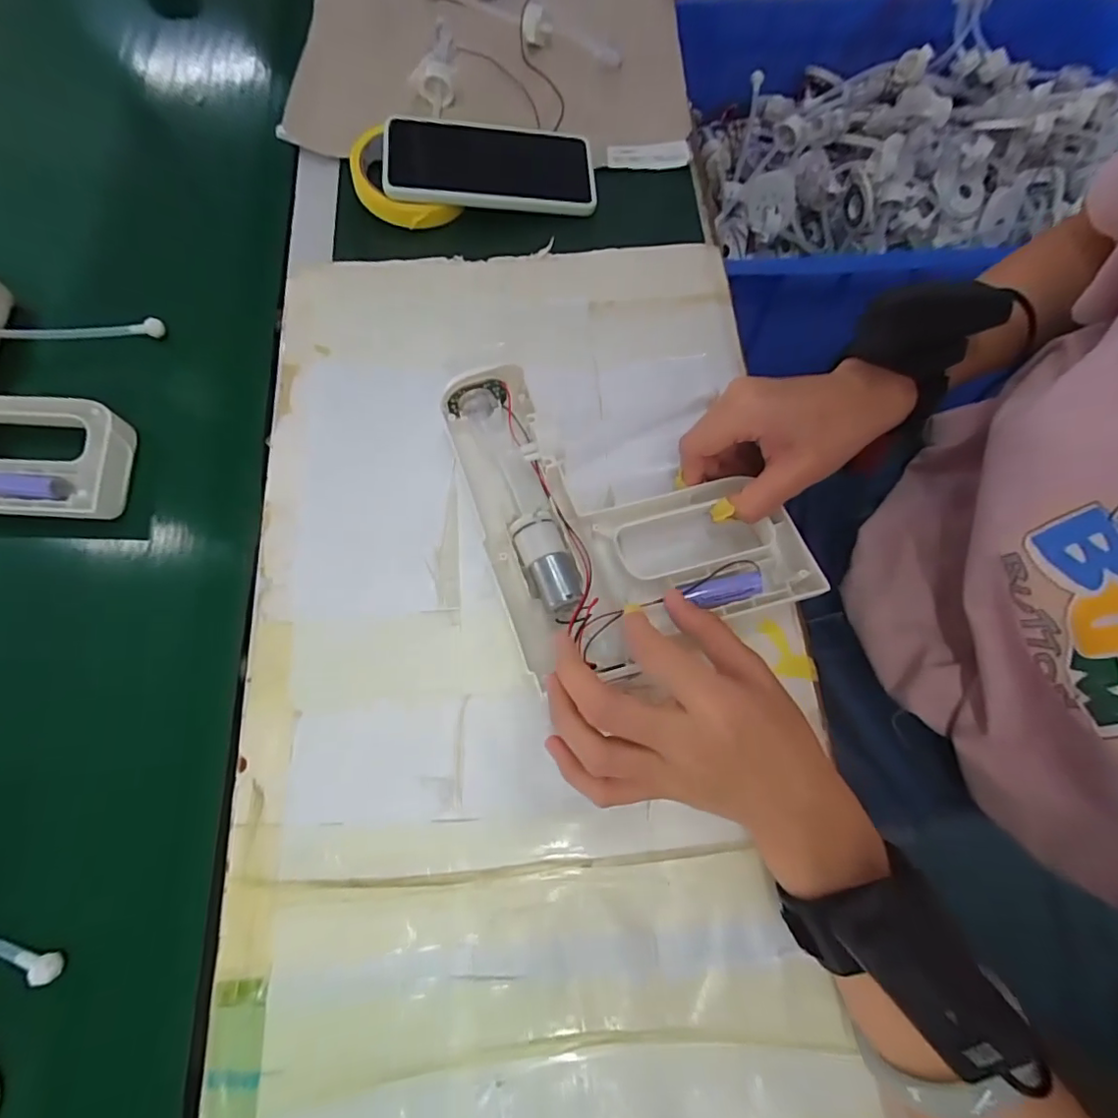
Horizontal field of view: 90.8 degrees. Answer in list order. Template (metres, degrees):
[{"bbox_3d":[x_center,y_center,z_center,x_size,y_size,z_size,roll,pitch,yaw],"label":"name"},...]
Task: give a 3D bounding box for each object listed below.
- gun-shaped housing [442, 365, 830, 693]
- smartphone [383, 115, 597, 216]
[{"bbox_3d":[0.040,-0.039,0.350,0.179,0.049,0.193,-18,71,-5],"label":"gun-shaped housing"},{"bbox_3d":[-0.056,-0.323,0.454,0.168,0.018,0.087,-1,67,-7],"label":"smartphone"}]

